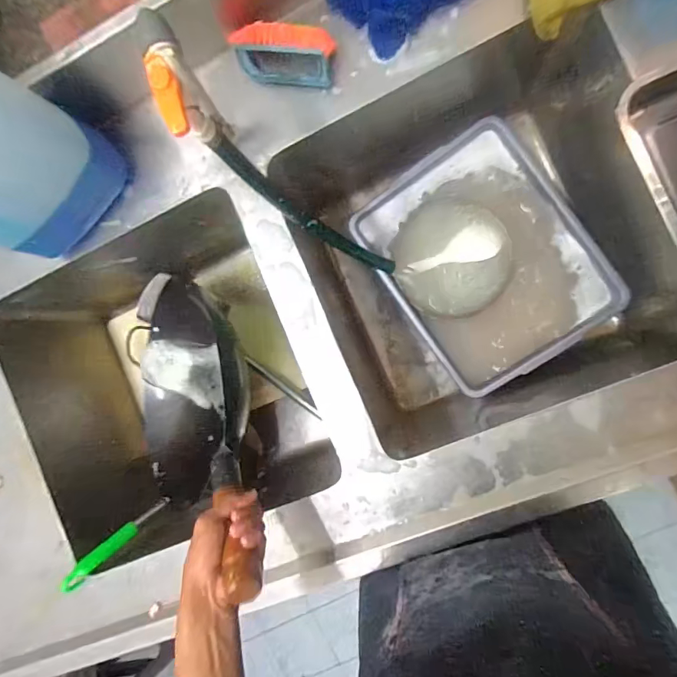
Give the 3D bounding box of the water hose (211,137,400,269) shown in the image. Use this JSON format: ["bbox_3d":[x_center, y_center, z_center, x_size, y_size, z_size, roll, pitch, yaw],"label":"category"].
[{"bbox_3d":[-0.035,-0.154,0.556,0.053,0.321,0.028,38,99,40],"label":"water hose"}]

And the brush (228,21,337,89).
[{"bbox_3d":[-0.070,-0.367,0.561,0.129,0.063,0.050,14,95,9],"label":"brush"}]

